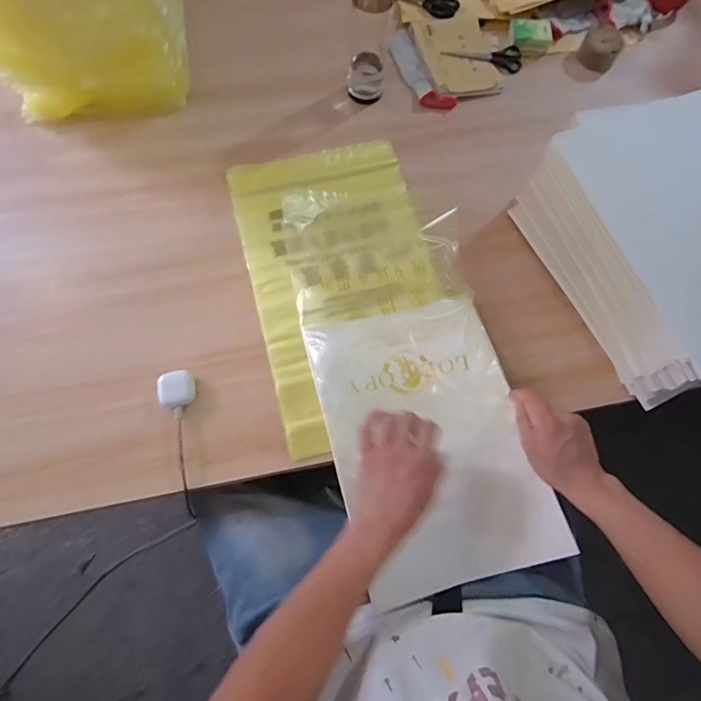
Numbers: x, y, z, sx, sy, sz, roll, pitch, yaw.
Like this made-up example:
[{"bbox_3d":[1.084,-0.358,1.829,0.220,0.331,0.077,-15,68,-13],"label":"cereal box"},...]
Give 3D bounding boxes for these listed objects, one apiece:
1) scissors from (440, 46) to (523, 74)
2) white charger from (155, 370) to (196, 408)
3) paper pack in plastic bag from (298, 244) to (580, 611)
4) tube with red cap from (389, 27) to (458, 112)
[{"bbox_3d":[0.253,-0.558,0.856,0.150,0.012,0.058,-3,72,-3],"label":"scissors"},{"bbox_3d":[-0.249,0.054,0.638,0.047,0.020,0.051,-13,73,-6],"label":"white charger"},{"bbox_3d":[0.094,0.078,0.597,0.250,0.043,0.433,-14,73,-7],"label":"paper pack in plastic bag"},{"bbox_3d":[0.129,-0.525,0.837,0.060,0.020,0.194,-26,75,-10],"label":"tube with red cap"}]

